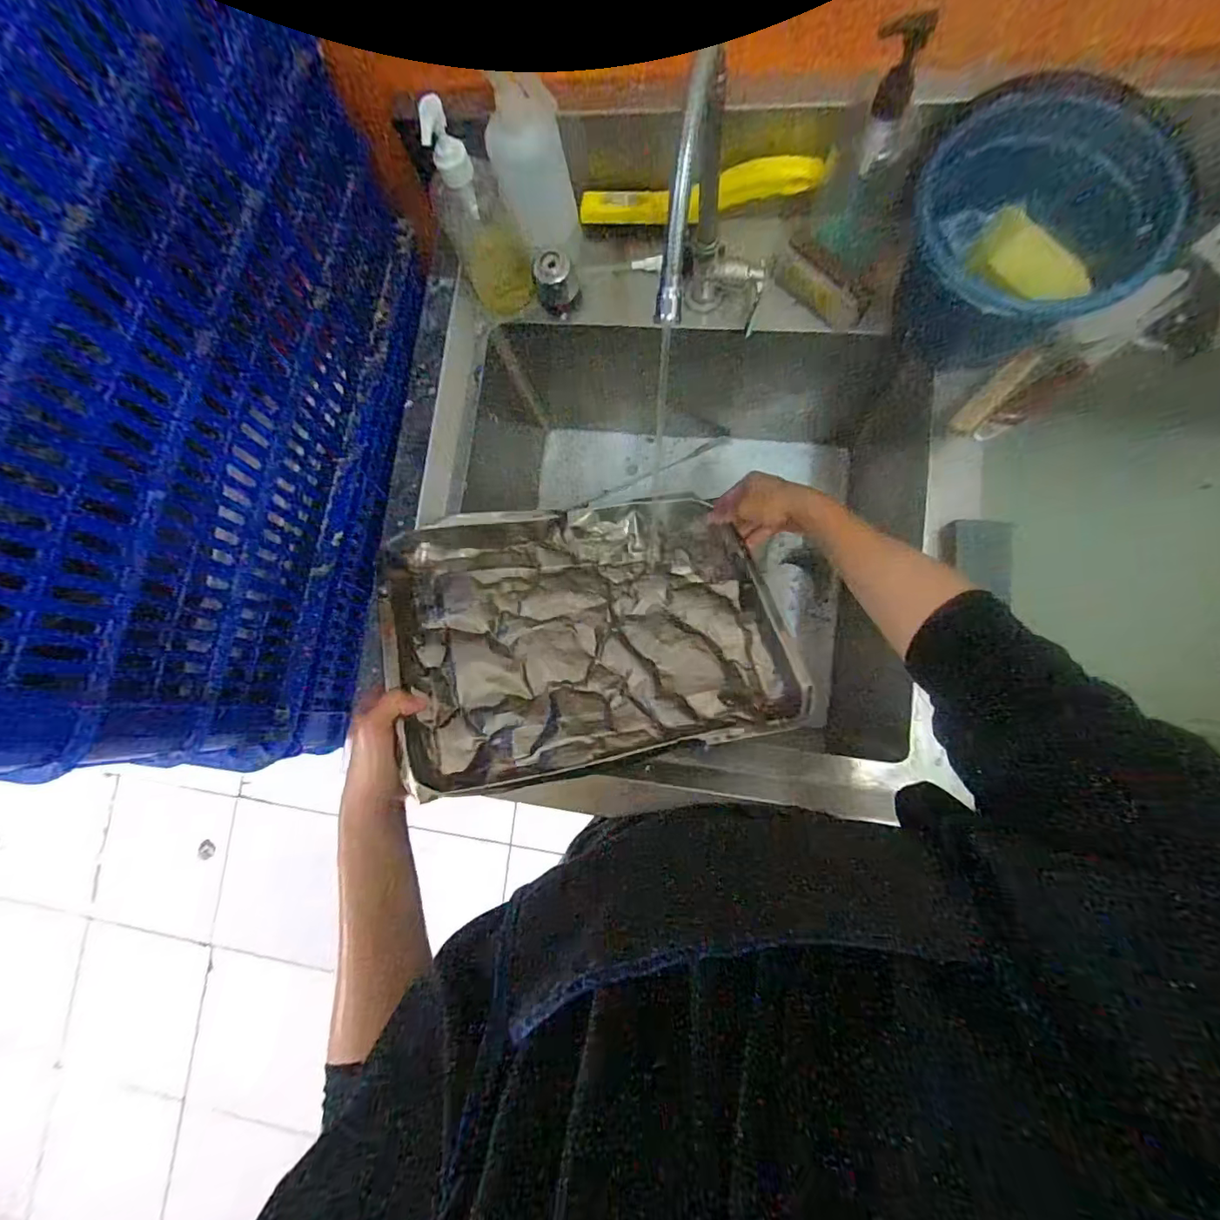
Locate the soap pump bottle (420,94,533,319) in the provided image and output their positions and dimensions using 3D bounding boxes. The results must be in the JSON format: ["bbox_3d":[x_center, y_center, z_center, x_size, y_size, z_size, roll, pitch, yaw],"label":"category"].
[{"bbox_3d":[-0.131,-0.390,0.528,0.069,0.210,0.070,-1,84,8],"label":"soap pump bottle"}]

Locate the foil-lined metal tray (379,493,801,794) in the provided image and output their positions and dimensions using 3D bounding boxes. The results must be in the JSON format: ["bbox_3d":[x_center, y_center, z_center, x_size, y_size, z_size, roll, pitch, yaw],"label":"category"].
[{"bbox_3d":[-0.016,0.007,0.514,0.374,0.043,0.287,-6,59,-17],"label":"foil-lined metal tray"}]

